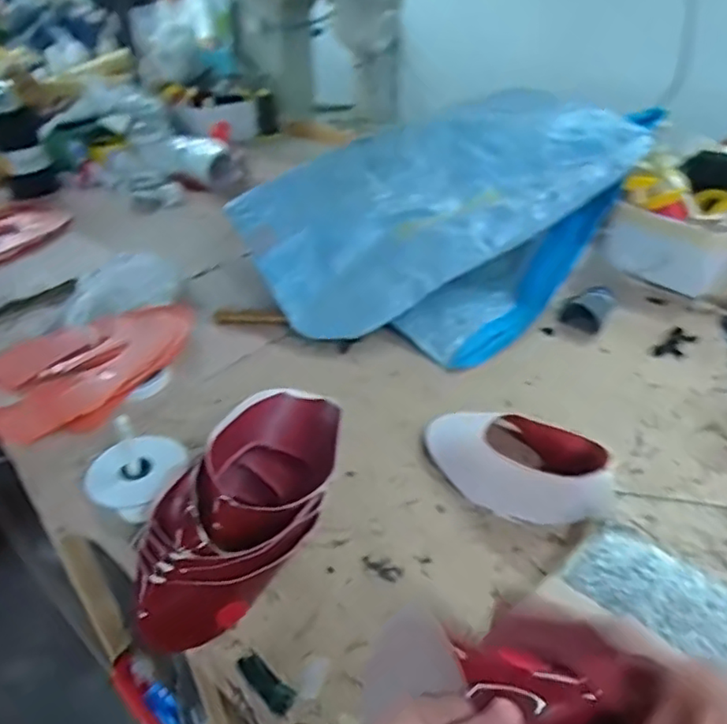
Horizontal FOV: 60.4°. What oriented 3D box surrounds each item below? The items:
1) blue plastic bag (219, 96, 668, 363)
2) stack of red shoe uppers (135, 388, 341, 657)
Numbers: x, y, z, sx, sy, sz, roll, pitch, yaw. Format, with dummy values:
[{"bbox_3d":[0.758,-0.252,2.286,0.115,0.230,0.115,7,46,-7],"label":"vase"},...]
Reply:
[{"bbox_3d":[0.102,-0.211,0.920,0.480,0.211,0.394,-26,39,-29],"label":"blue plastic bag"},{"bbox_3d":[-0.102,0.123,0.565,0.121,0.082,0.269,16,39,28],"label":"stack of red shoe uppers"}]

